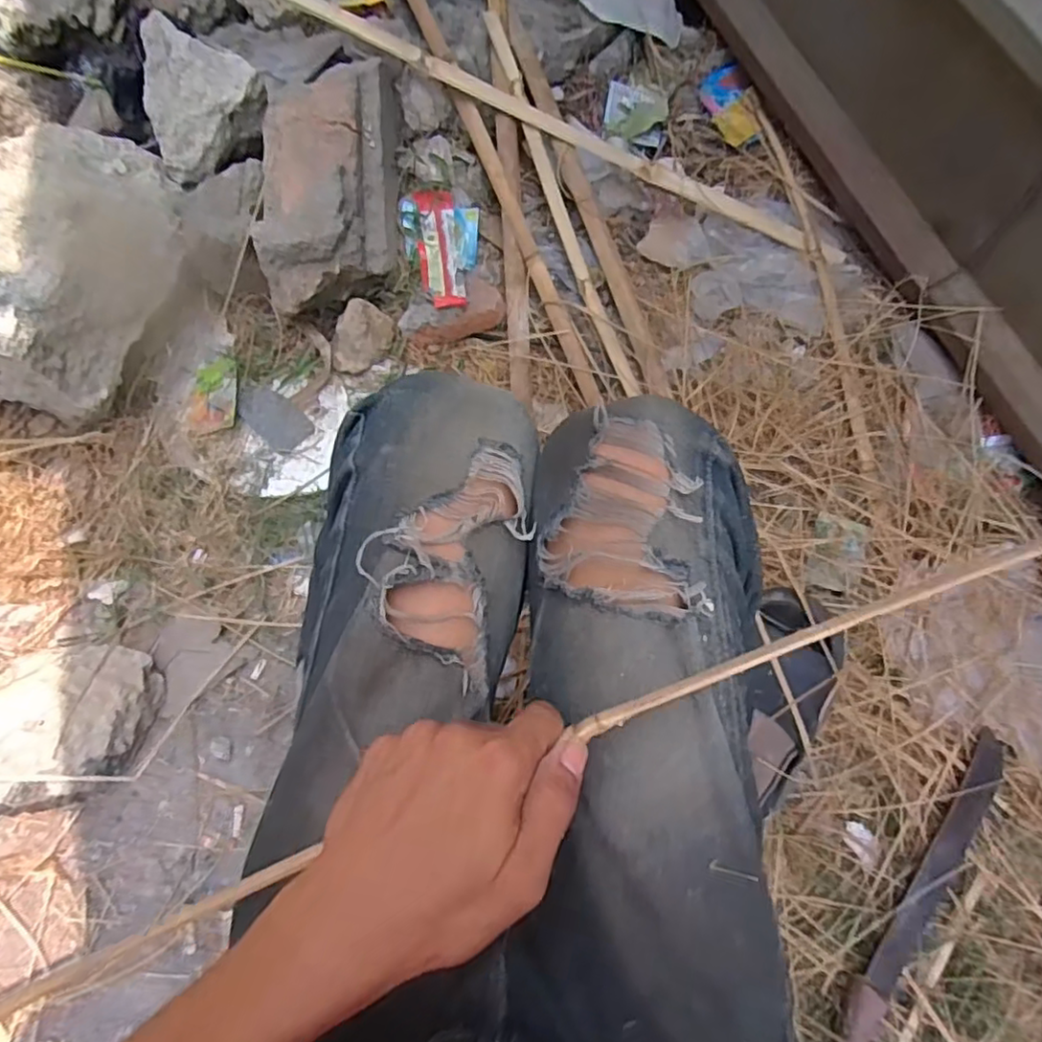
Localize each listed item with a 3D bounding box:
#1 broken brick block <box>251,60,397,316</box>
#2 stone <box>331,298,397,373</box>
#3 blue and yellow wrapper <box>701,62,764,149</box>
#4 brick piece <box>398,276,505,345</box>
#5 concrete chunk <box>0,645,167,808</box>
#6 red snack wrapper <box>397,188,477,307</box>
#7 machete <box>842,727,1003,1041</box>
[{"bbox_3d":[-0.249,-0.449,0.831,0.147,0.103,0.347,1,72,1],"label":"broken brick block"},{"bbox_3d":[-0.215,-0.249,0.864,0.068,0.043,0.088,13,72,5],"label":"stone"},{"bbox_3d":[0.322,-0.640,0.980,0.066,0.016,0.166,-8,72,-1],"label":"blue and yellow wrapper"},{"bbox_3d":[-0.096,-0.286,0.874,0.144,0.039,0.070,-14,72,-4],"label":"brick piece"},{"bbox_3d":[-0.567,0.236,0.709,0.278,0.116,0.165,-17,72,-4],"label":"concrete chunk"},{"bbox_3d":[-0.108,-0.374,0.890,0.103,0.042,0.204,-7,72,-1],"label":"red snack wrapper"},{"bbox_3d":[0.409,0.406,0.652,0.056,0.029,0.416,31,75,11],"label":"machete"}]

